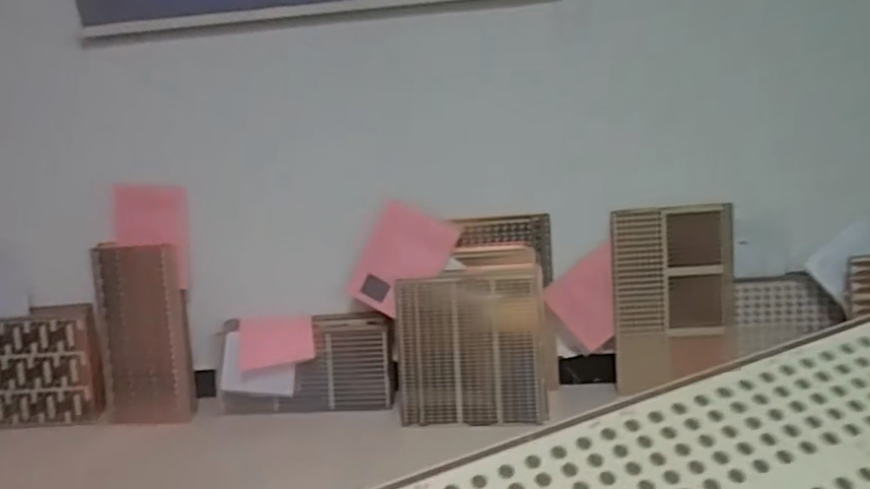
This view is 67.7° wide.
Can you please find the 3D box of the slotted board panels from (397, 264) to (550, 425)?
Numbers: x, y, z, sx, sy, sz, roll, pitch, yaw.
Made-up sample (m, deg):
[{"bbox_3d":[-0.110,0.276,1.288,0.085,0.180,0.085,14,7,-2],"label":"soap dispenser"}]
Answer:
[{"bbox_3d":[0.093,0.270,1.719,0.392,0.408,0.049,-4,-5,8],"label":"slotted board panels"}]

